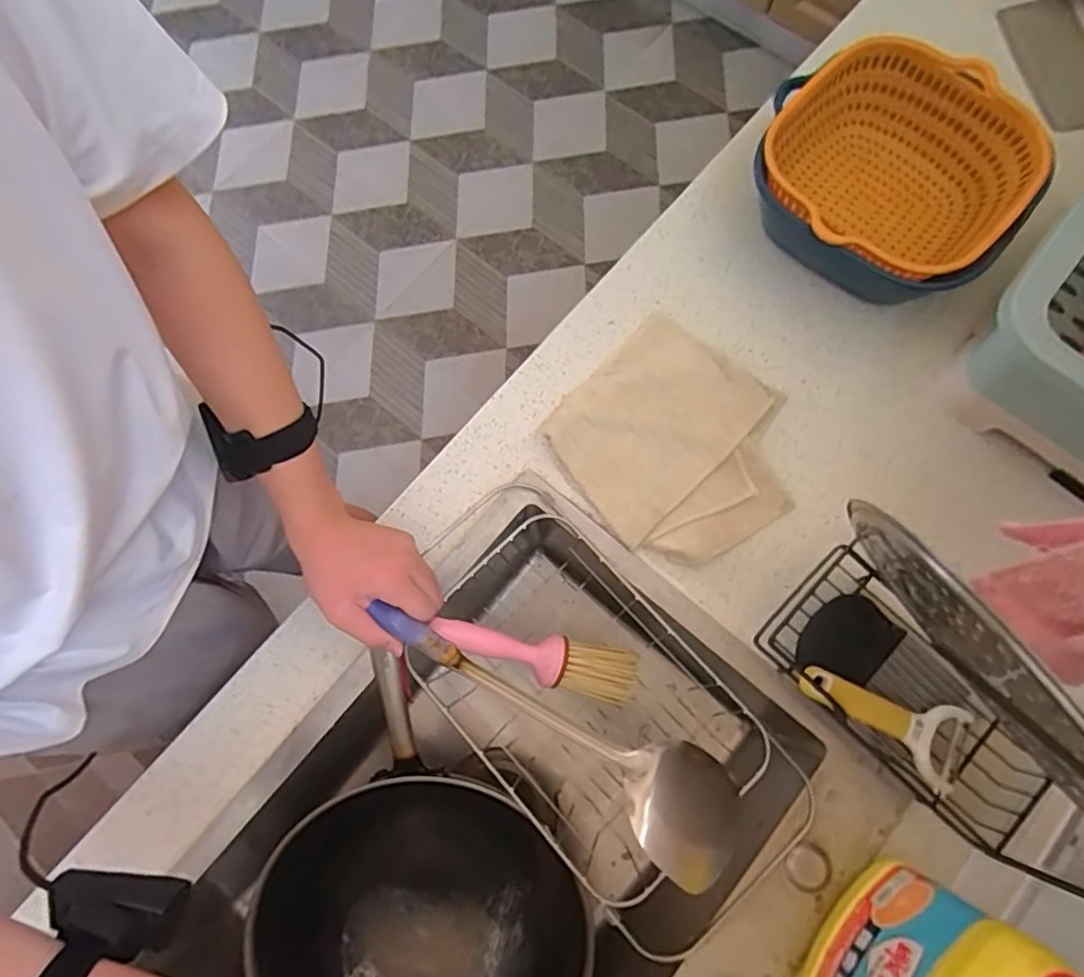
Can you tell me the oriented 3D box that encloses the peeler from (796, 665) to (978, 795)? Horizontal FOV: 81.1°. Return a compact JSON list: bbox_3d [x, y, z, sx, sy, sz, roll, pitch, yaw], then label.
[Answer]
[{"bbox_3d":[0.278,0.186,0.519,0.141,0.028,0.064,25,78,8],"label":"peeler"}]

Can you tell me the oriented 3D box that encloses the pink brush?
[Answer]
[{"bbox_3d":[-0.007,0.162,0.616,0.199,0.026,0.050,18,76,-8],"label":"pink brush"}]

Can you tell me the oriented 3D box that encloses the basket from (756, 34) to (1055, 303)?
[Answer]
[{"bbox_3d":[0.345,-0.306,0.640,0.222,0.105,0.242,-42,78,-9],"label":"basket"}]

